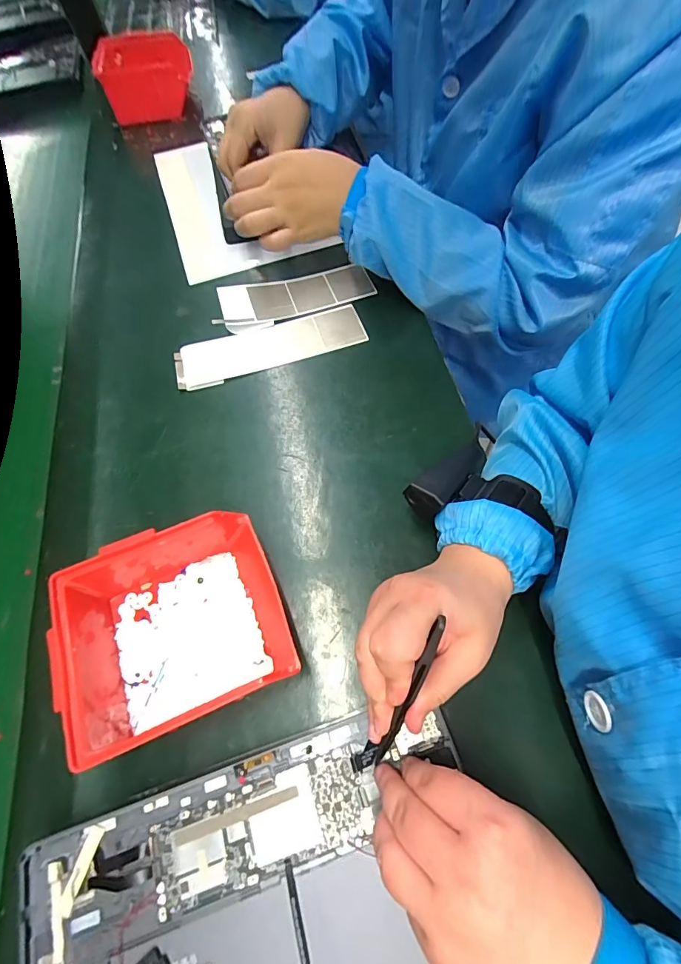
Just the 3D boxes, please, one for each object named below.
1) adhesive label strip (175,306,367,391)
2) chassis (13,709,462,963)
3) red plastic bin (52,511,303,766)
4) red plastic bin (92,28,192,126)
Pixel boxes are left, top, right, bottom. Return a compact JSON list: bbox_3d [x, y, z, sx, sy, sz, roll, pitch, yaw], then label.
[{"bbox_3d":[-0.075,-0.144,0.444,0.198,0.006,0.057,-16,71,-4],"label":"adhesive label strip"},{"bbox_3d":[-0.041,0.244,0.220,0.245,0.021,0.166,-18,66,-5],"label":"chassis"},{"bbox_3d":[-0.119,0.101,0.289,0.145,0.068,0.119,-22,66,-6],"label":"red plastic bin"},{"bbox_3d":[-0.287,-0.606,0.633,0.136,0.078,0.107,0,66,3],"label":"red plastic bin"}]

